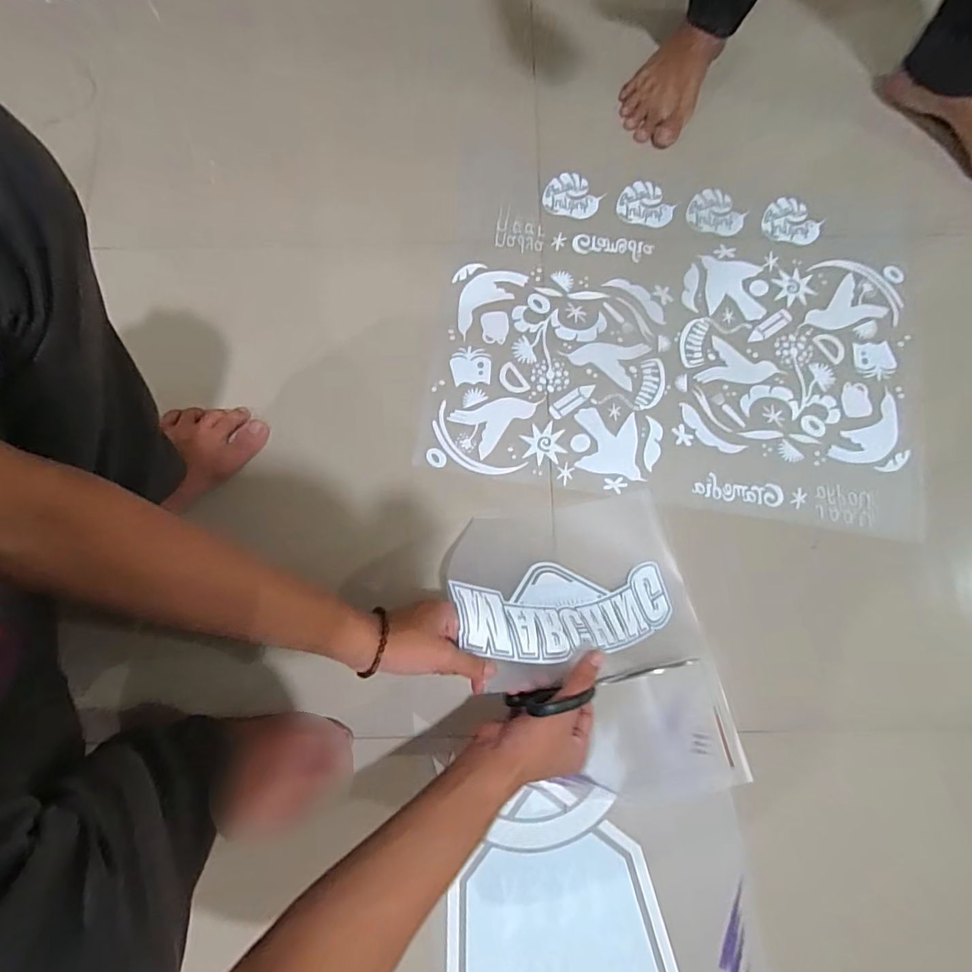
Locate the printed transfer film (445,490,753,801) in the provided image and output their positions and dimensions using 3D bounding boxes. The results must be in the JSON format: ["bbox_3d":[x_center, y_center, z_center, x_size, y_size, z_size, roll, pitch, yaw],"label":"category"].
[{"bbox_3d":[0.111,0.166,0.532,0.247,0.109,0.314,-13,79,-2],"label":"printed transfer film"}]

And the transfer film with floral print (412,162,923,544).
[{"bbox_3d":[0.242,-0.192,0.652,0.577,0.011,0.429,9,79,2],"label":"transfer film with floral print"}]

